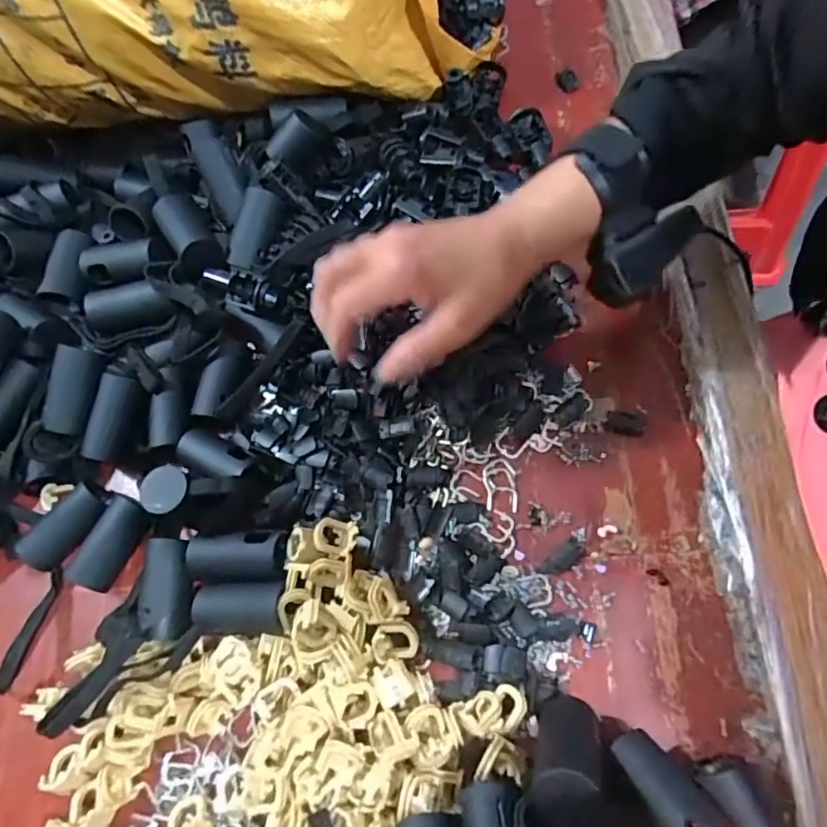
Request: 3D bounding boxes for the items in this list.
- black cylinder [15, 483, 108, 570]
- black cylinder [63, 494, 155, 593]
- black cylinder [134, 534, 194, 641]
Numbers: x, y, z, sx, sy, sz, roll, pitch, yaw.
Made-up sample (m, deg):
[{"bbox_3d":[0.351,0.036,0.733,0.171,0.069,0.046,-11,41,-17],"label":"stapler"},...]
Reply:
[{"bbox_3d":[-0.240,0.081,0.402,0.027,0.029,0.061,34,78,19],"label":"black cylinder"},{"bbox_3d":[-0.203,0.090,0.394,0.034,0.027,0.060,24,75,17],"label":"black cylinder"},{"bbox_3d":[-0.156,0.113,0.372,0.031,0.026,0.060,-11,68,5],"label":"black cylinder"}]

